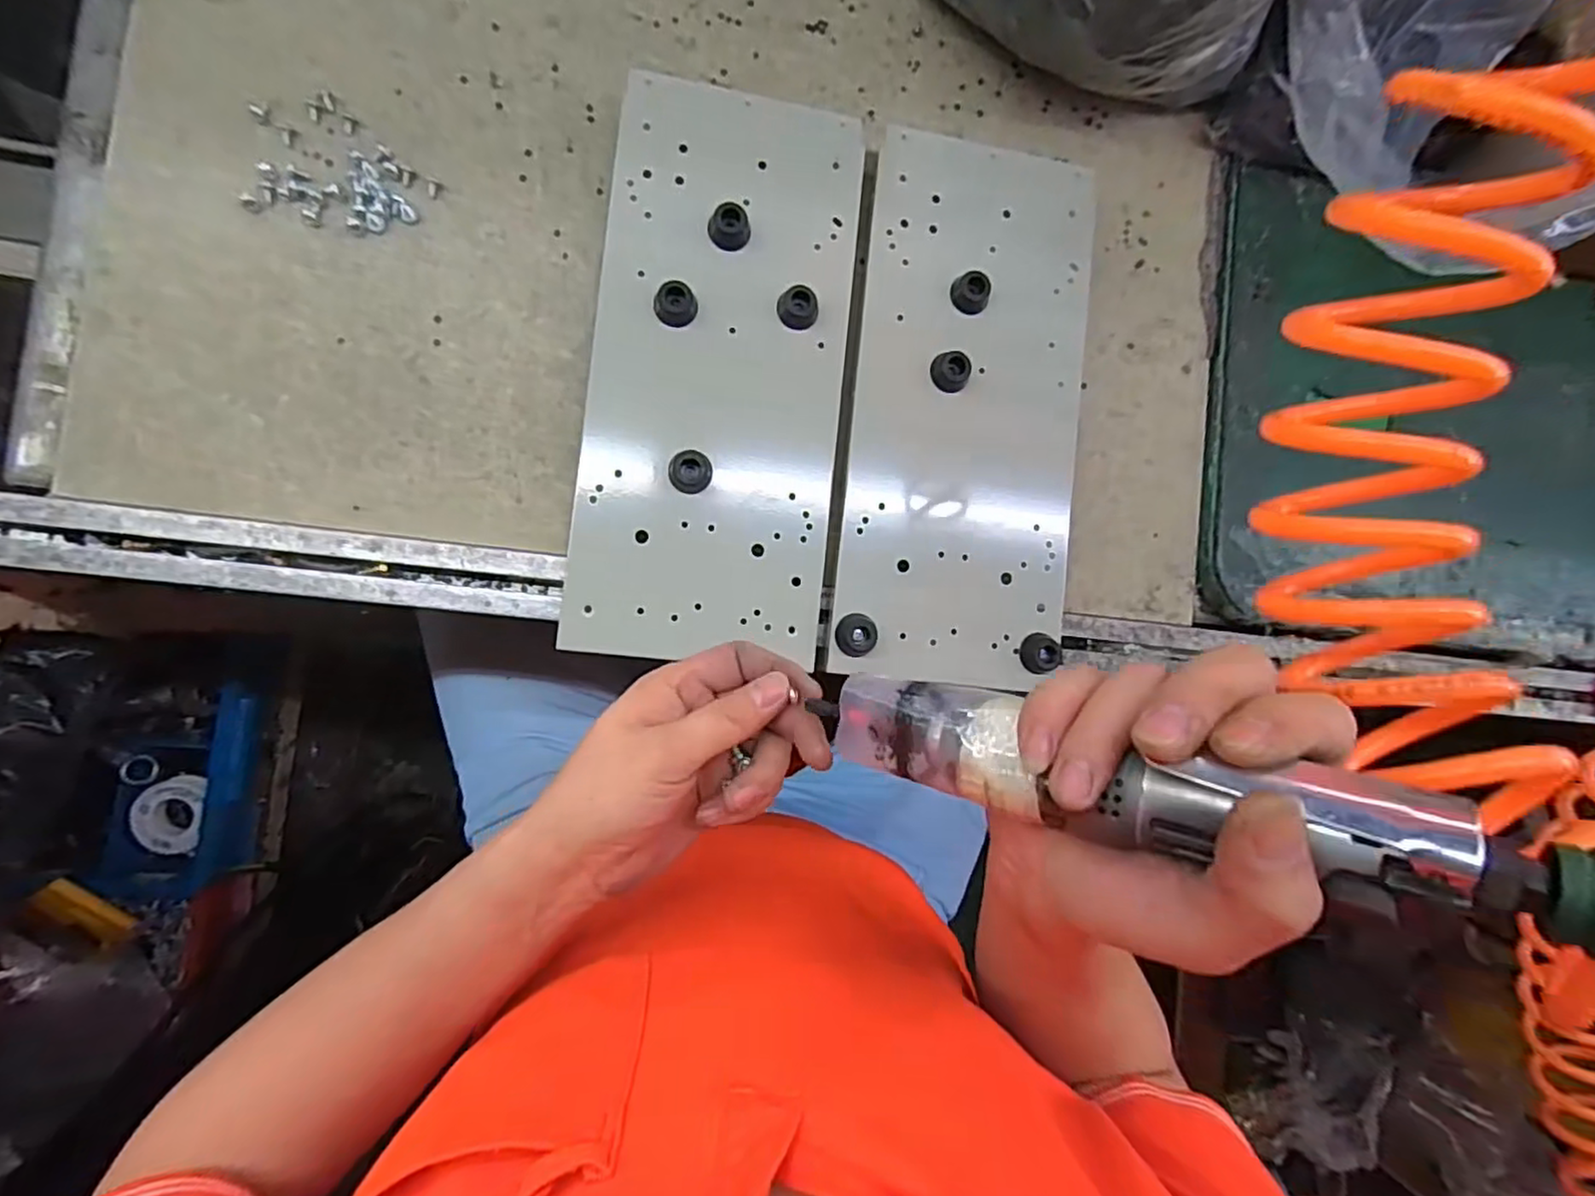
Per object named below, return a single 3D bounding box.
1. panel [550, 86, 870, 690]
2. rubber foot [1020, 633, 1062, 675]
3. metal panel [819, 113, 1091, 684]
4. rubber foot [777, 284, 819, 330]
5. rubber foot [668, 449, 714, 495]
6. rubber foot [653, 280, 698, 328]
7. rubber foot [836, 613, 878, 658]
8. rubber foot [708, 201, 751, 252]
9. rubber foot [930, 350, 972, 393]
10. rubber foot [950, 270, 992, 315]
[{"bbox_3d":[-0.046,-0.135,0.401,0.145,0.018,0.336,6,84,-7],"label":"panel"},{"bbox_3d":[0.151,0.034,0.417,0.022,0.012,0.024,0,88,-9],"label":"rubber foot"},{"bbox_3d":[0.107,-0.118,0.429,0.147,0.027,0.338,7,87,-9],"label":"metal panel"},{"bbox_3d":[0.000,-0.174,0.403,0.023,0.013,0.021,0,88,-9],"label":"rubber foot"},{"bbox_3d":[-0.062,-0.073,0.390,0.025,0.014,0.023,0,88,-9],"label":"rubber foot"},{"bbox_3d":[-0.071,-0.171,0.391,0.024,0.014,0.021,7,87,-9],"label":"rubber foot"},{"bbox_3d":[0.035,0.022,0.404,0.024,0.008,0.026,0,88,-9],"label":"rubber foot"},{"bbox_3d":[-0.040,-0.219,0.398,0.024,0.016,0.019,4,88,-9],"label":"rubber foot"},{"bbox_3d":[0.095,-0.140,0.415,0.025,0.013,0.022,44,82,-6],"label":"rubber foot"},{"bbox_3d":[0.109,-0.191,0.420,0.025,0.014,0.021,39,83,-6],"label":"rubber foot"}]

